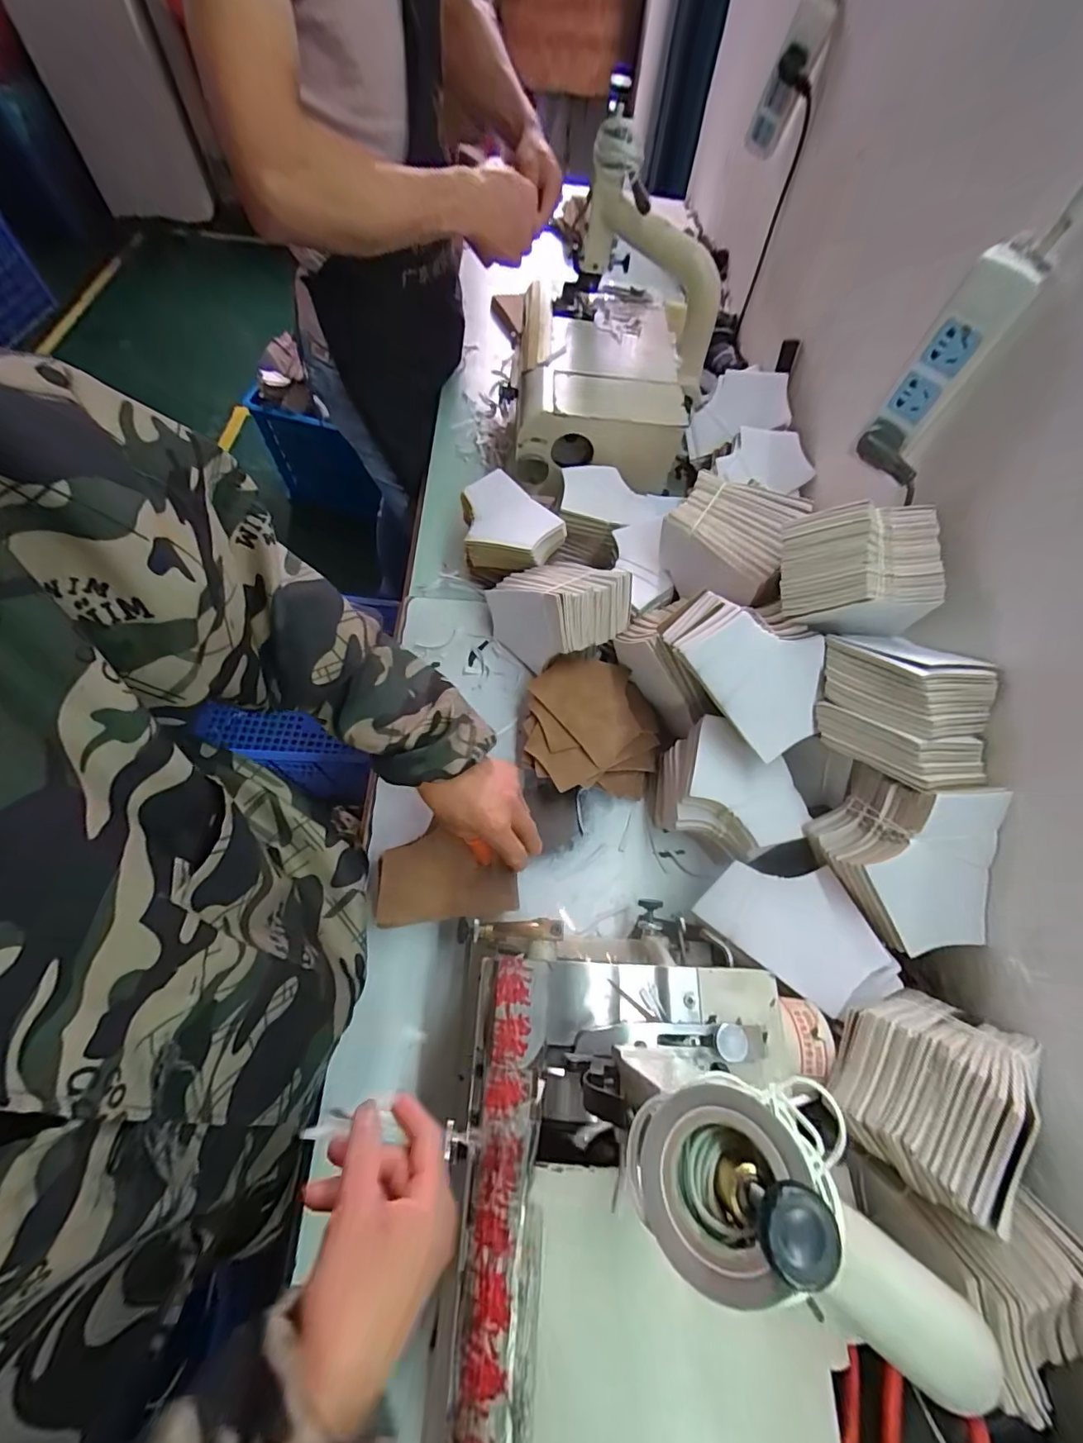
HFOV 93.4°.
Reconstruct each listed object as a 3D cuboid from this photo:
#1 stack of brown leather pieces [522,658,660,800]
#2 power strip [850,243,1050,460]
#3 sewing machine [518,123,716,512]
[{"bbox_3d":[0.056,0.003,0.581,0.143,0.048,0.151,2,64,-3],"label":"stack of brown leather pieces"},{"bbox_3d":[0.350,-0.314,0.445,0.049,0.141,0.029,29,66,10],"label":"power strip"},{"bbox_3d":[0.104,-0.511,0.667,0.265,0.264,0.329,6,64,-1],"label":"sewing machine"}]

